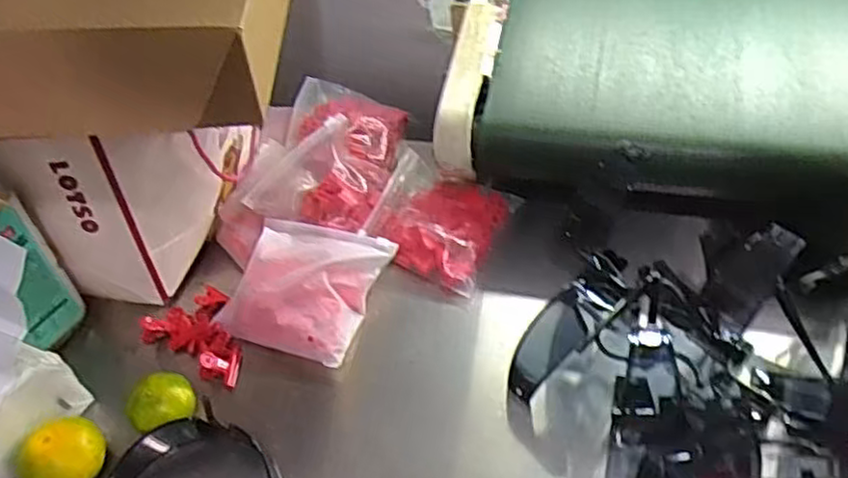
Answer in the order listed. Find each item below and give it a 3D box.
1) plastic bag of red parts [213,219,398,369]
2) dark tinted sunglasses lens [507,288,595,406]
[{"bbox_3d":[-0.115,0.046,0.691,0.133,0.037,0.137,16,50,20],"label":"plastic bag of red parts"},{"bbox_3d":[0.107,0.094,0.612,0.039,0.028,0.097,34,90,32],"label":"dark tinted sunglasses lens"}]

